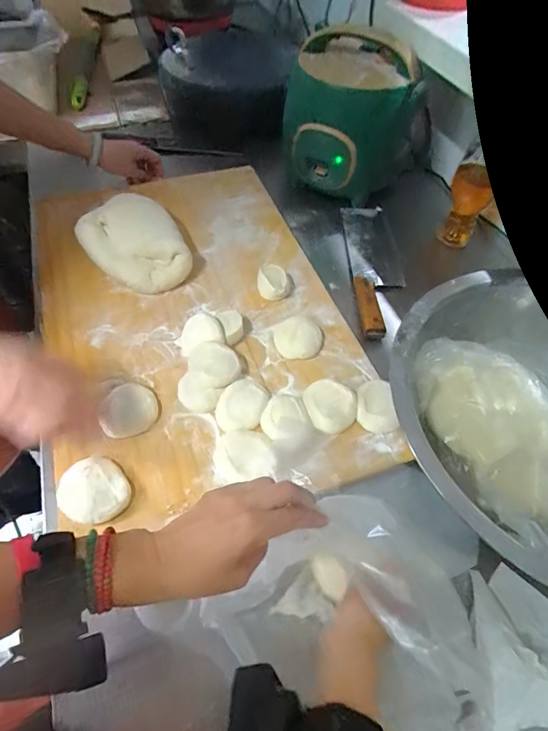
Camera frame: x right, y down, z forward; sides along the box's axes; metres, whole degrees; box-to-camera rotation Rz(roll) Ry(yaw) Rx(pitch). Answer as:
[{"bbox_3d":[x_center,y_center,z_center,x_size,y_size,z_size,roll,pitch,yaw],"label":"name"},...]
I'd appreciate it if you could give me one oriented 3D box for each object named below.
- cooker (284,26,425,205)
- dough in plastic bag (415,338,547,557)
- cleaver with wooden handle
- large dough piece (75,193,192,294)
[{"bbox_3d":[0.135,-0.444,0.775,0.219,0.225,0.199,31,58,19],"label":"cooker"},{"bbox_3d":[0.259,0.079,0.478,0.152,0.068,0.245,-11,55,-10],"label":"dough in plastic bag"},{"bbox_3d":[0.172,-0.169,0.717,0.091,0.023,0.310,0,54,-2],"label":"cleaver with wooden handle"},{"bbox_3d":[-0.216,-0.188,0.658,0.113,0.073,0.172,-38,63,-26],"label":"large dough piece"}]

